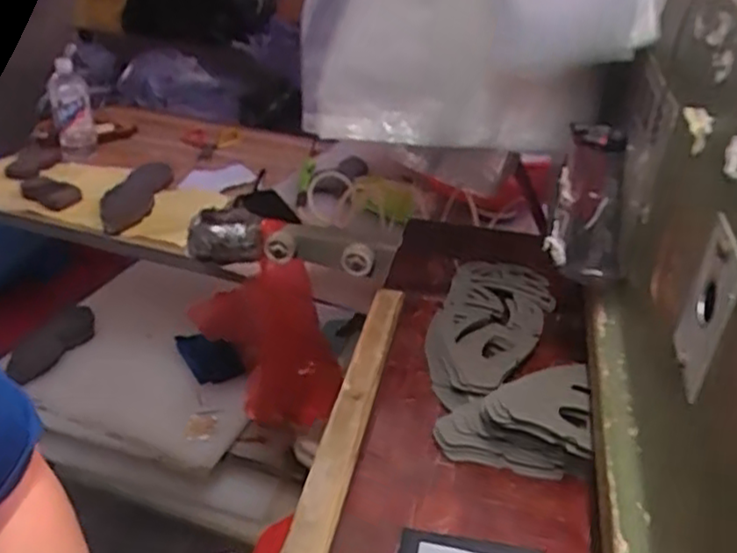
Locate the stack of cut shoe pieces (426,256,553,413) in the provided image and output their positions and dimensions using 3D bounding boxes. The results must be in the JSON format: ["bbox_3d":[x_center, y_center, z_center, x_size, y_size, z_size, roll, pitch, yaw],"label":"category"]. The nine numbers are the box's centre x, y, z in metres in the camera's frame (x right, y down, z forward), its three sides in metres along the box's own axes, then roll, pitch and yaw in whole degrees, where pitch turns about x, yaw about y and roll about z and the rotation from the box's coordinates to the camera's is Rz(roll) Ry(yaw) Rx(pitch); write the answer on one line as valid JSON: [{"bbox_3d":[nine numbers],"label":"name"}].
[{"bbox_3d":[0.125,0.057,0.758,0.111,0.046,0.240,17,35,21],"label":"stack of cut shoe pieces"}]

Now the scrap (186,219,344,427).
[{"bbox_3d":[-0.174,0.069,1.146,0.290,0.421,0.093,27,40,32],"label":"scrap"}]

